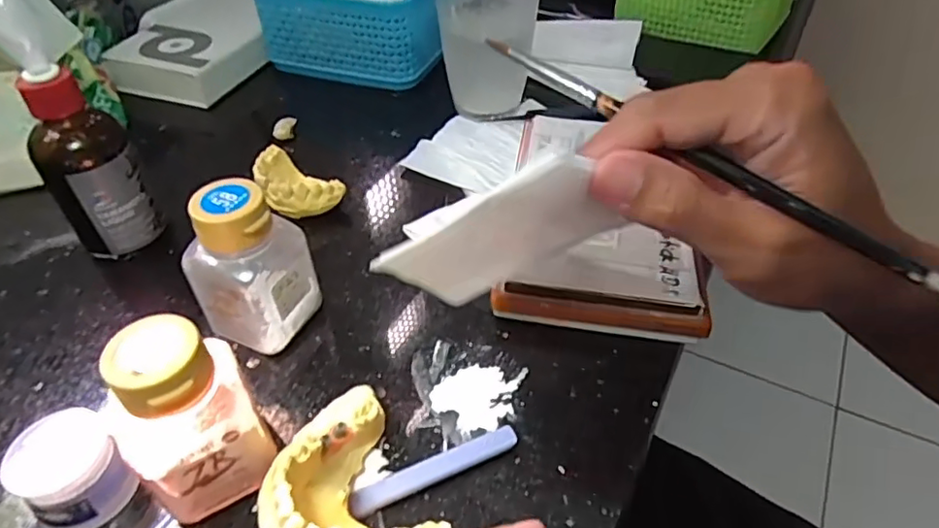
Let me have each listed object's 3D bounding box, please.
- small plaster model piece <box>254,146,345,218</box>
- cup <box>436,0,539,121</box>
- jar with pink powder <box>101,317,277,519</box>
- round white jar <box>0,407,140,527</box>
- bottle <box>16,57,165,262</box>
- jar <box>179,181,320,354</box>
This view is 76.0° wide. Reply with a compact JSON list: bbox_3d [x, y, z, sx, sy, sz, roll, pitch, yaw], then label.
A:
[{"bbox_3d":[-0.100,-0.044,0.342,0.055,0.023,0.033,32,53,28],"label":"small plaster model piece"},{"bbox_3d":[0.011,-0.149,0.394,0.060,0.091,0.061,0,45,0],"label":"cup"},{"bbox_3d":[-0.093,0.054,0.206,0.039,0.074,0.033,-21,49,-20],"label":"jar with pink powder"},{"bbox_3d":[-0.141,0.075,0.216,0.030,0.032,0.031,0,45,0],"label":"round white jar"},{"bbox_3d":[-0.183,-0.044,0.293,0.040,0.094,0.033,-30,52,-26],"label":"bottle"},{"bbox_3d":[-0.094,0.003,0.260,0.041,0.071,0.041,12,46,11],"label":"jar"}]

